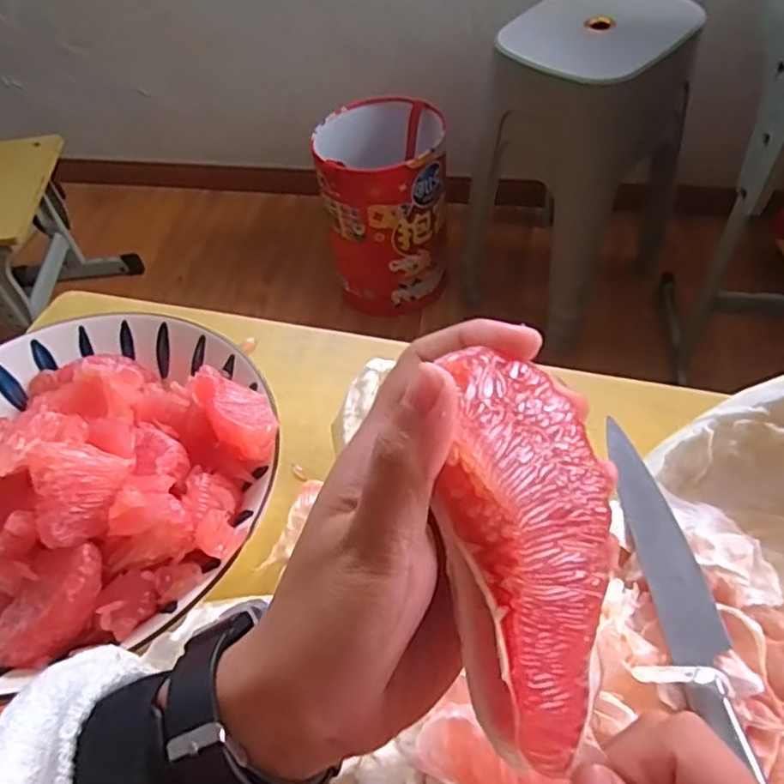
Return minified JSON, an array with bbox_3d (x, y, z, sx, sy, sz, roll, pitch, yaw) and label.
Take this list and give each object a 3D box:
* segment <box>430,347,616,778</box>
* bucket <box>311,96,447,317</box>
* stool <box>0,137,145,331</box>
[{"bbox_3d":[0.035,0.046,0.189,0.051,0.030,0.105,1,79,-27],"label":"segment"},{"bbox_3d":[-0.008,-0.386,1.424,0.241,0.379,0.248,-3,54,4],"label":"bucket"},{"bbox_3d":[-0.767,-0.288,1.418,0.275,0.383,0.312,-7,54,0],"label":"stool"}]

